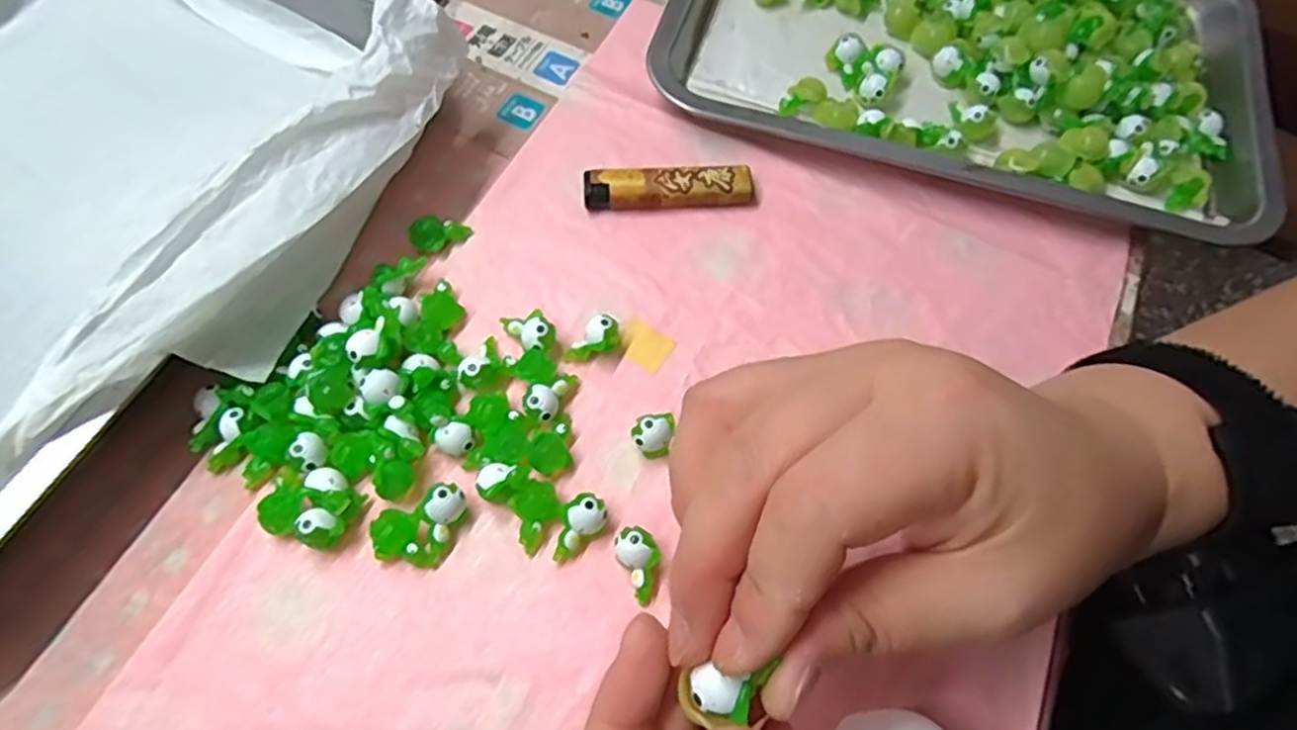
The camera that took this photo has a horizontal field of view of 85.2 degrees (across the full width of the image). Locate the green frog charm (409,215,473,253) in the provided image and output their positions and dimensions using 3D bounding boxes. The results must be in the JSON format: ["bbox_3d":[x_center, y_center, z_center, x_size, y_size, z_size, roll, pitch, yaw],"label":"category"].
[{"bbox_3d":[-0.094,-0.060,0.318,0.026,0.014,0.011,-34,70,-17],"label":"green frog charm"}]

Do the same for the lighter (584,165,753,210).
[{"bbox_3d":[0.010,-0.084,0.337,0.079,0.011,0.017,-2,64,-4],"label":"lighter"}]

